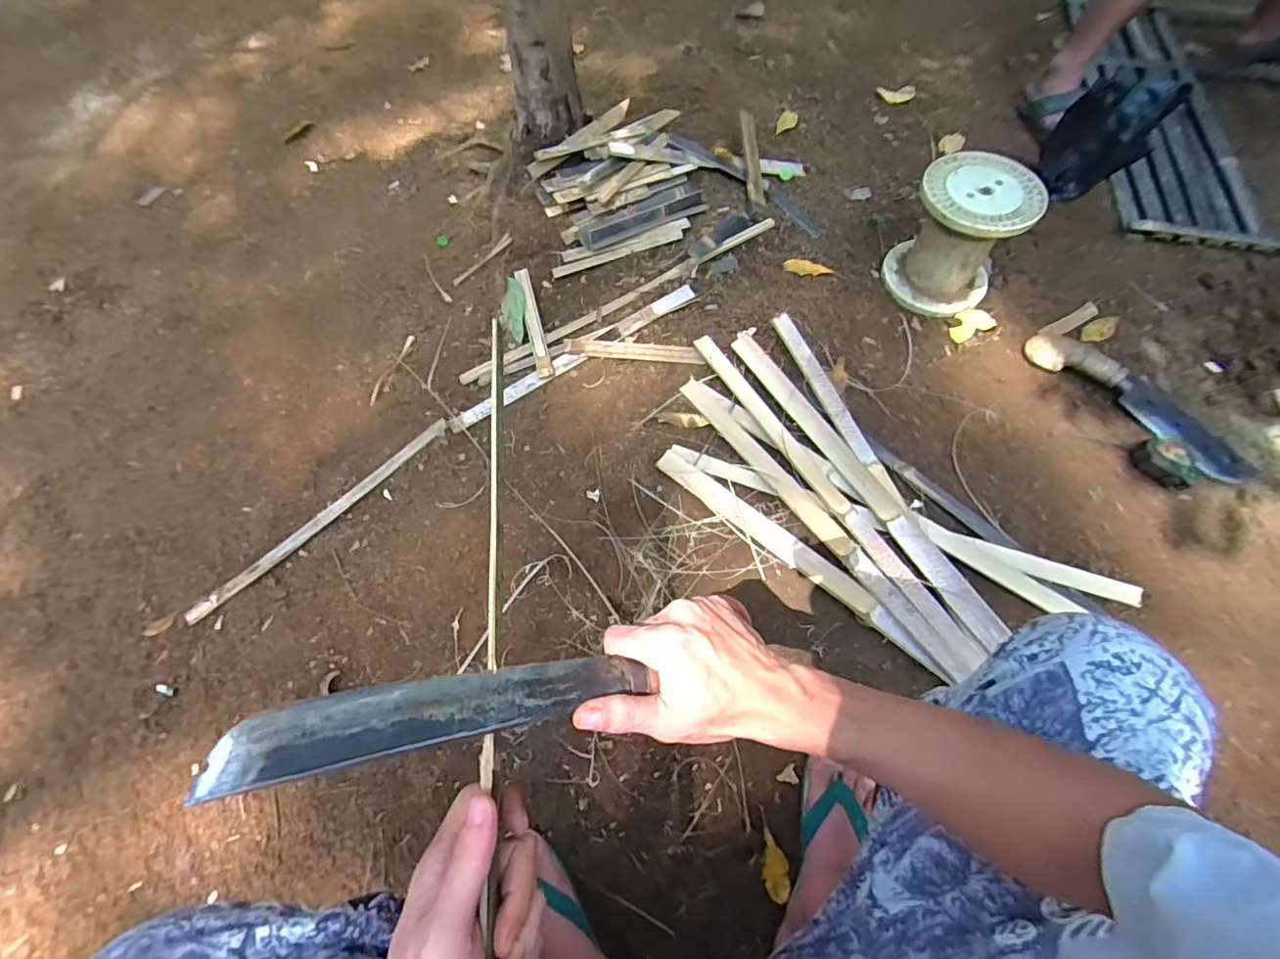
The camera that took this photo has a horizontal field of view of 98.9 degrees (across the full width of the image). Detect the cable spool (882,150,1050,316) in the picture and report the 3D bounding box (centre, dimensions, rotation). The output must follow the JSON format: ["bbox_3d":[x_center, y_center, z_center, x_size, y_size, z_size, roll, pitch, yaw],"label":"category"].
[{"bbox_3d":[0.600,-0.462,1.035,0.198,0.188,0.215,27,65,15],"label":"cable spool"}]

